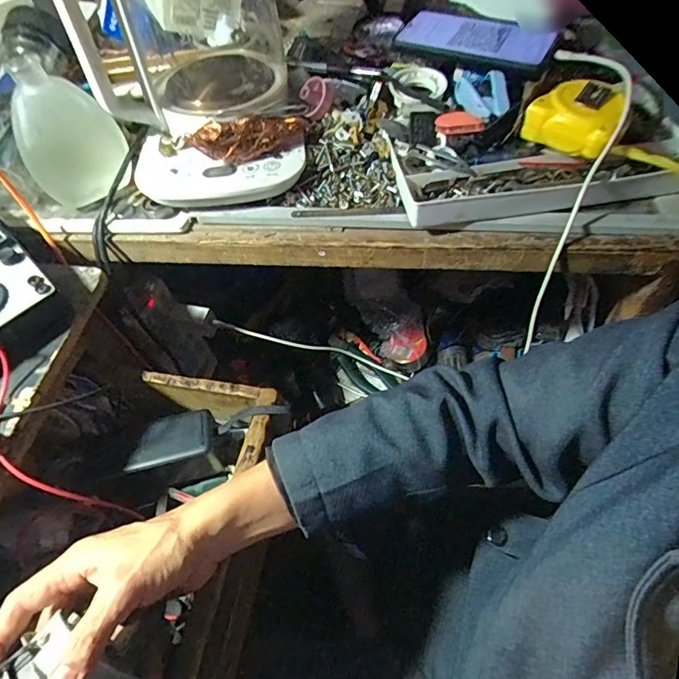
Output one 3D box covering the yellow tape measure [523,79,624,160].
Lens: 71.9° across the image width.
[{"bbox_3d":[0.216,-0.204,0.429,0.073,0.039,0.061,29,63,22],"label":"yellow tape measure"}]

